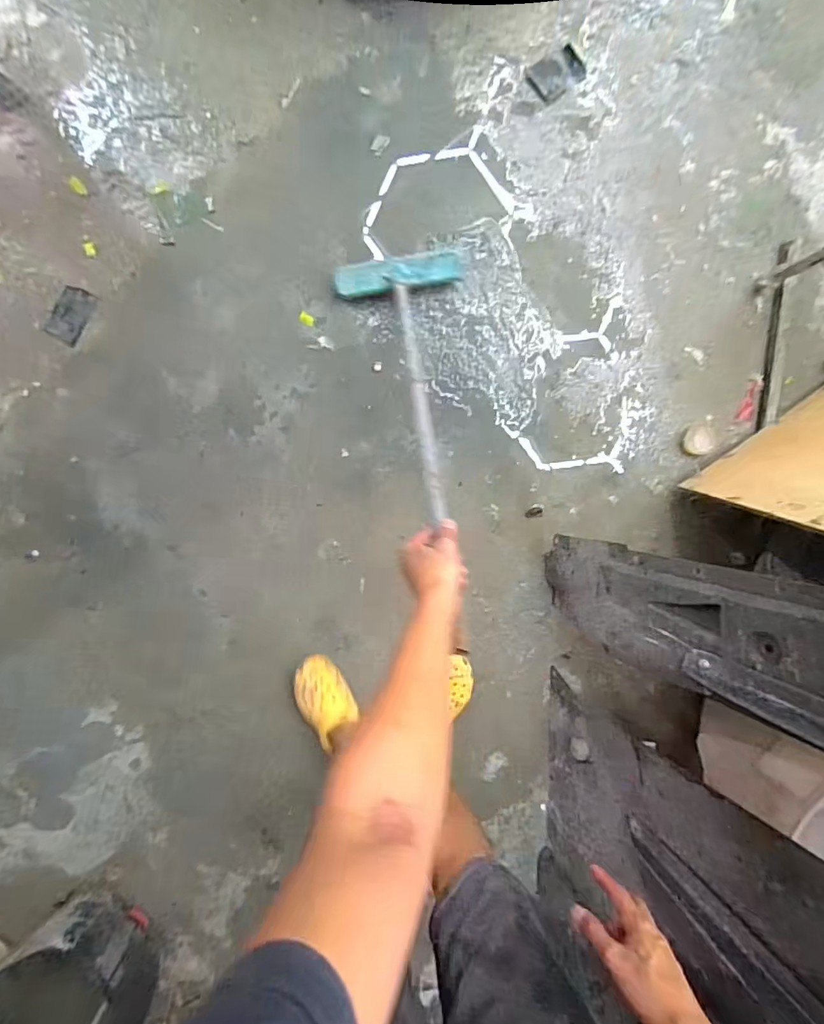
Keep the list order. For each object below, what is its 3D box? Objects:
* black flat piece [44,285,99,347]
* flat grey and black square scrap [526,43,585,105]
[{"bbox_3d":[-0.713,-0.411,1.065,0.076,0.004,0.116,29,95,-2],"label":"black flat piece"},{"bbox_3d":[0.286,-0.866,1.008,0.099,0.011,0.078,-36,94,4],"label":"flat grey and black square scrap"}]

